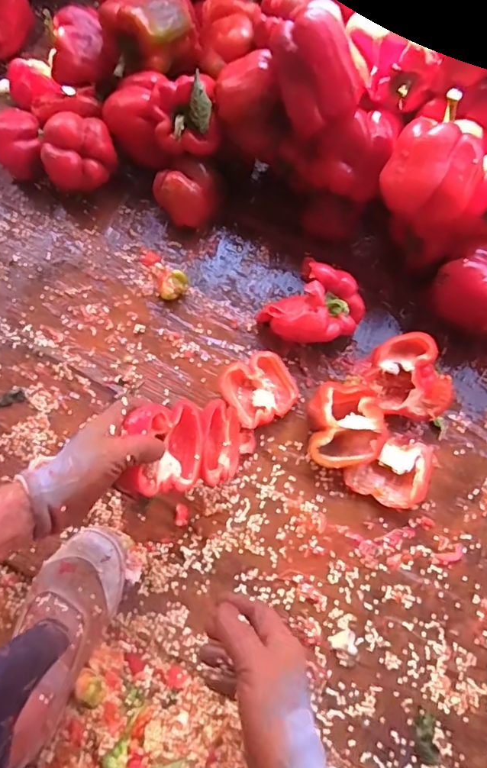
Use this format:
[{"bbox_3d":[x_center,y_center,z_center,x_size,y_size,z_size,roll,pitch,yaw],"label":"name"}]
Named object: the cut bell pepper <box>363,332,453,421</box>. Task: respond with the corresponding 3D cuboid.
[{"bbox_3d":[0.192,-0.002,0.568,0.102,0.061,0.089,43,77,10],"label":"cut bell pepper"}]

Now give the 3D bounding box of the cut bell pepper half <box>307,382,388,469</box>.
[{"bbox_3d":[0.119,0.050,0.564,0.085,0.041,0.091,0,74,-2],"label":"cut bell pepper half"}]

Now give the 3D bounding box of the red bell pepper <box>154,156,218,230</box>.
[{"bbox_3d":[-0.077,-0.249,0.637,0.069,0.066,0.078,-30,77,-10],"label":"red bell pepper"}]

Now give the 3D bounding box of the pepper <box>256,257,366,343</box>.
[{"bbox_3d":[0.086,-0.089,0.589,0.101,0.069,0.108,43,77,10],"label":"pepper"}]

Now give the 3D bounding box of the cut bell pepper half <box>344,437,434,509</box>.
[{"bbox_3d":[0.170,0.097,0.559,0.081,0.030,0.080,26,75,6],"label":"cut bell pepper half"}]

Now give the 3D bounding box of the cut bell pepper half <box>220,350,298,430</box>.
[{"bbox_3d":[0.019,0.007,0.581,0.081,0.030,0.077,-31,77,-10],"label":"cut bell pepper half"}]

